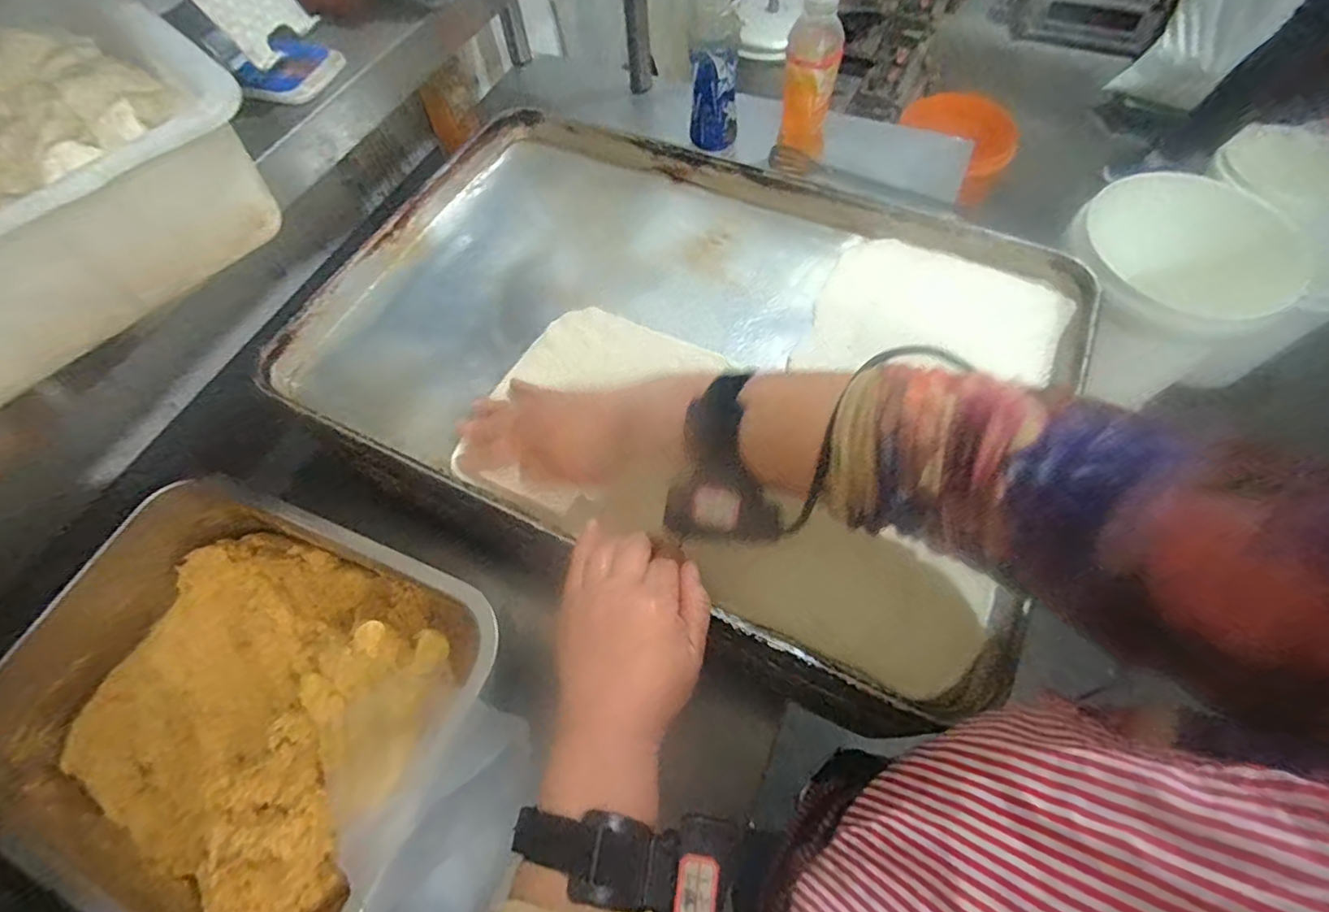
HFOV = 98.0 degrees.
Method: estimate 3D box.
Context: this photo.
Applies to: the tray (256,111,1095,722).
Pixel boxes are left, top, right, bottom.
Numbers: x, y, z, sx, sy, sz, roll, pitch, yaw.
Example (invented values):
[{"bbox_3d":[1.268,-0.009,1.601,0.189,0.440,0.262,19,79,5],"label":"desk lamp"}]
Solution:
[{"bbox_3d":[0.011,-0.116,0.489,0.588,0.056,0.439,24,66,16],"label":"tray"}]

